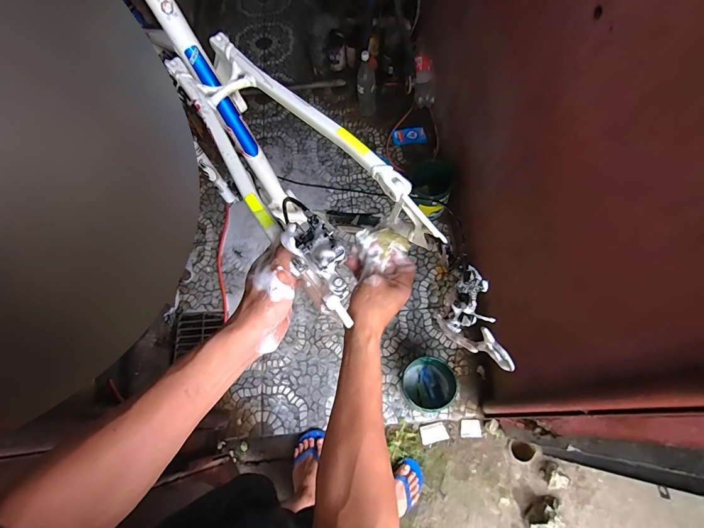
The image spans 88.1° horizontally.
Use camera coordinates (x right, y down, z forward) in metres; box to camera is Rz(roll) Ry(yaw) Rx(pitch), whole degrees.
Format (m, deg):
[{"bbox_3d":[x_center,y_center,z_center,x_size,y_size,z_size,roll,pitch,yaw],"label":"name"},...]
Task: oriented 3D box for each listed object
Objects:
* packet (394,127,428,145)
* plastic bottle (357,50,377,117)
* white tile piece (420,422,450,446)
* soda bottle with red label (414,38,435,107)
[{"bbox_3d":[0.266,-0.584,1.676,0.148,0.026,0.082,-9,68,0],"label":"packet"},{"bbox_3d":[0.065,-0.795,1.612,0.087,0.296,0.102,2,68,4],"label":"plastic bottle"},{"bbox_3d":[0.285,0.586,1.263,0.093,0.007,0.060,-13,68,-2],"label":"white tile piece"},{"bbox_3d":[0.296,-0.807,1.523,0.079,0.090,0.278,-5,93,1],"label":"soda bottle with red label"}]

